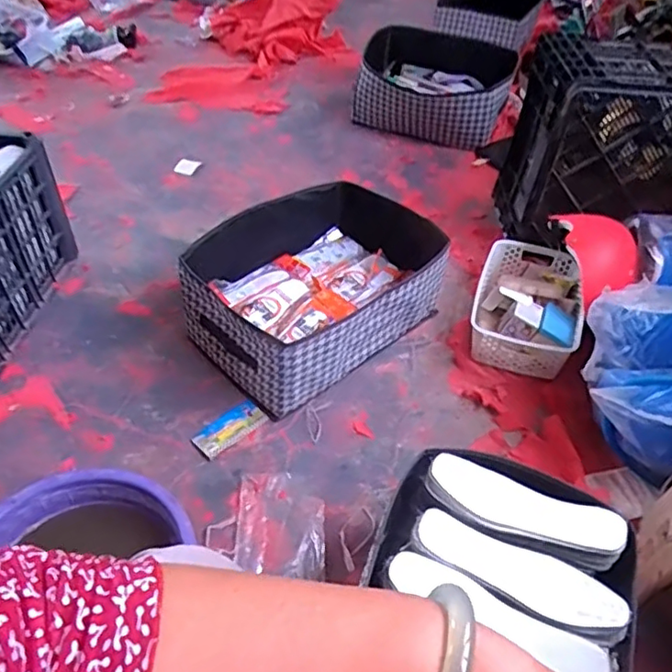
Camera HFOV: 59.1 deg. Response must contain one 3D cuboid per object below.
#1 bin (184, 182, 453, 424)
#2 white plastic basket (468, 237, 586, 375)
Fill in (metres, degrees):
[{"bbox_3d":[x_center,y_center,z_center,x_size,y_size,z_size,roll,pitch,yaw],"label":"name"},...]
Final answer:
[{"bbox_3d":[-0.028,-0.096,1.119,0.325,0.184,0.462,37,55,28],"label":"bin"},{"bbox_3d":[0.377,-0.065,1.170,0.198,0.090,0.303,17,48,12],"label":"white plastic basket"}]

